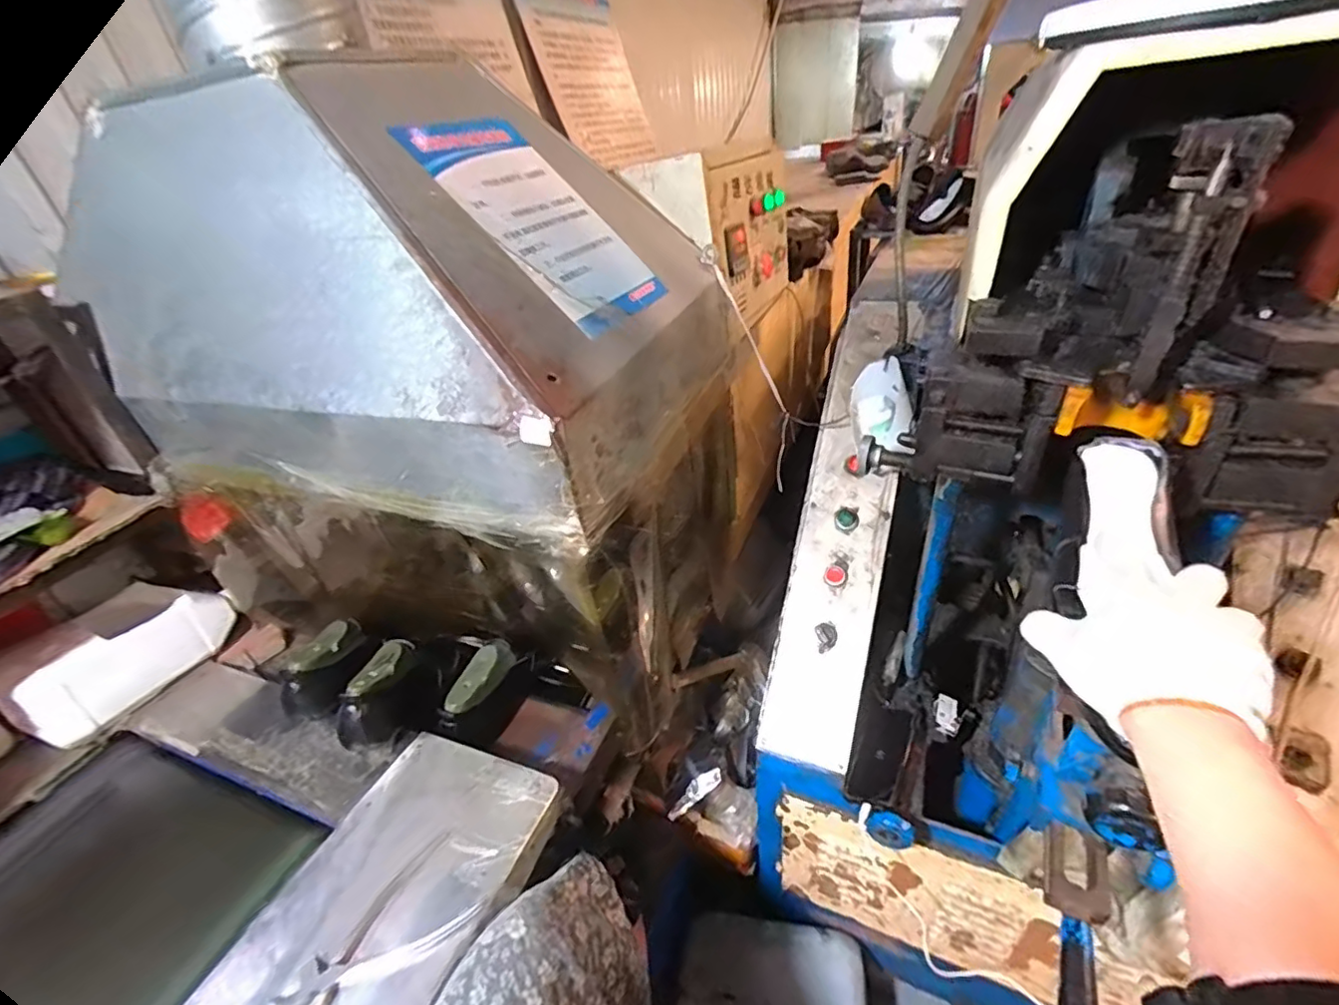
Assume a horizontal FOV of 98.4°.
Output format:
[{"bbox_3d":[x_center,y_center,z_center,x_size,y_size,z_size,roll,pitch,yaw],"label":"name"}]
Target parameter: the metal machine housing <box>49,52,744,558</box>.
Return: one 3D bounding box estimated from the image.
[{"bbox_3d":[-0.338,-0.281,0.793,0.708,0.400,0.485,6,36,20],"label":"metal machine housing"}]

